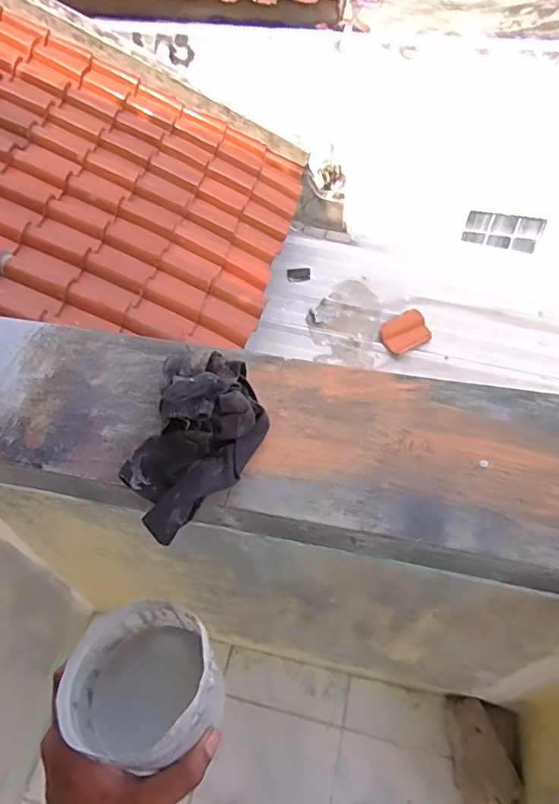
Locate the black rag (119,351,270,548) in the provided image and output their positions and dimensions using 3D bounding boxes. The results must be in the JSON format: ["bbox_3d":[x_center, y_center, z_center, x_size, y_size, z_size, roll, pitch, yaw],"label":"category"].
[{"bbox_3d":[-0.096,0.040,0.618,0.140,0.064,0.232,11,56,10],"label":"black rag"}]

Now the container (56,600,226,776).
[{"bbox_3d":[-0.086,0.180,0.349,0.085,0.077,0.084,-1,54,2],"label":"container"}]

